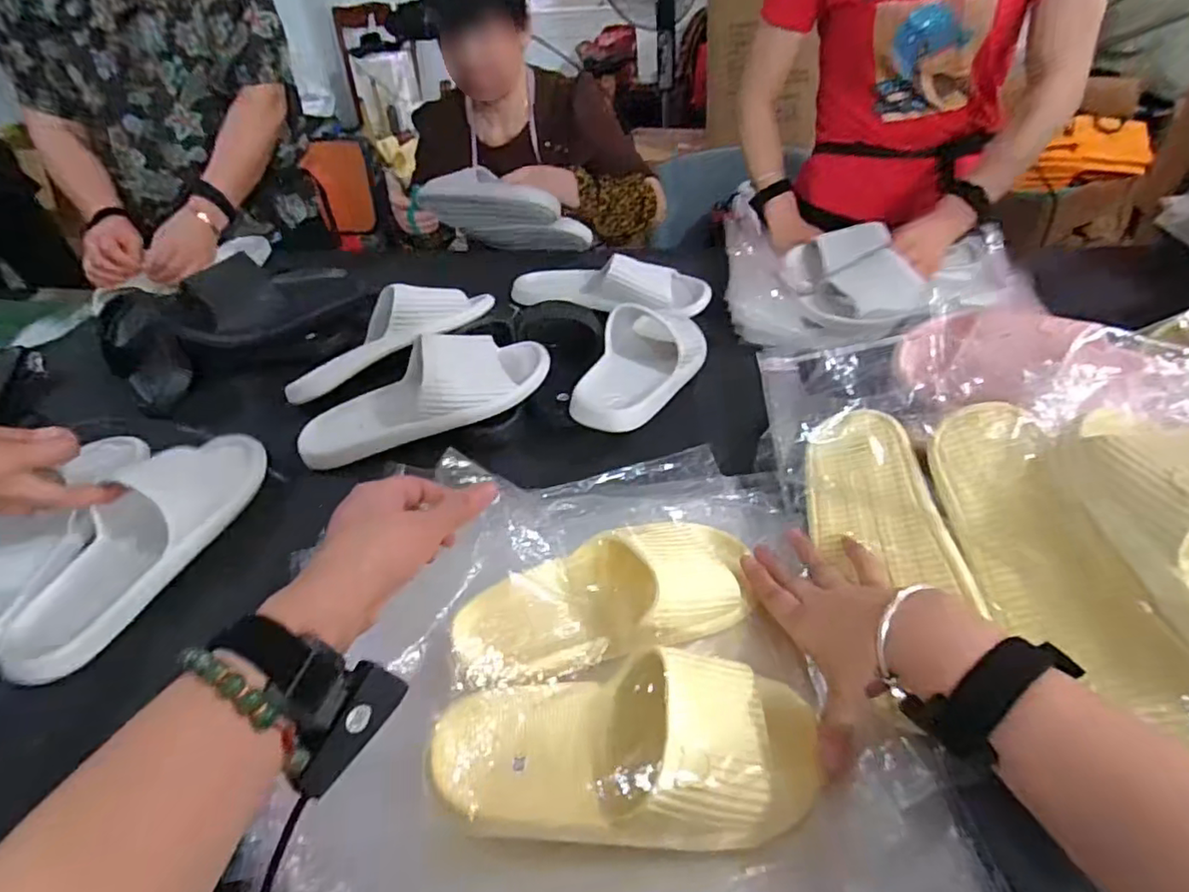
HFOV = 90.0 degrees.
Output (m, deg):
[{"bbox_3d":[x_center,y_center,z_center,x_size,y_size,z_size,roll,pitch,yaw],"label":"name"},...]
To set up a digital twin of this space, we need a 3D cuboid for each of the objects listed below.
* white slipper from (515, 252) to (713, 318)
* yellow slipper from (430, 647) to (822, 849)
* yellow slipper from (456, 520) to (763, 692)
[{"bbox_3d":[0.019,-0.230,0.848,0.289,0.068,0.119,-1,41,3],"label":"white slipper"},{"bbox_3d":[0.023,0.183,0.361,0.231,0.065,0.096,-3,41,-2],"label":"yellow slipper"},{"bbox_3d":[0.014,0.111,0.434,0.233,0.058,0.104,-13,42,-16],"label":"yellow slipper"}]

